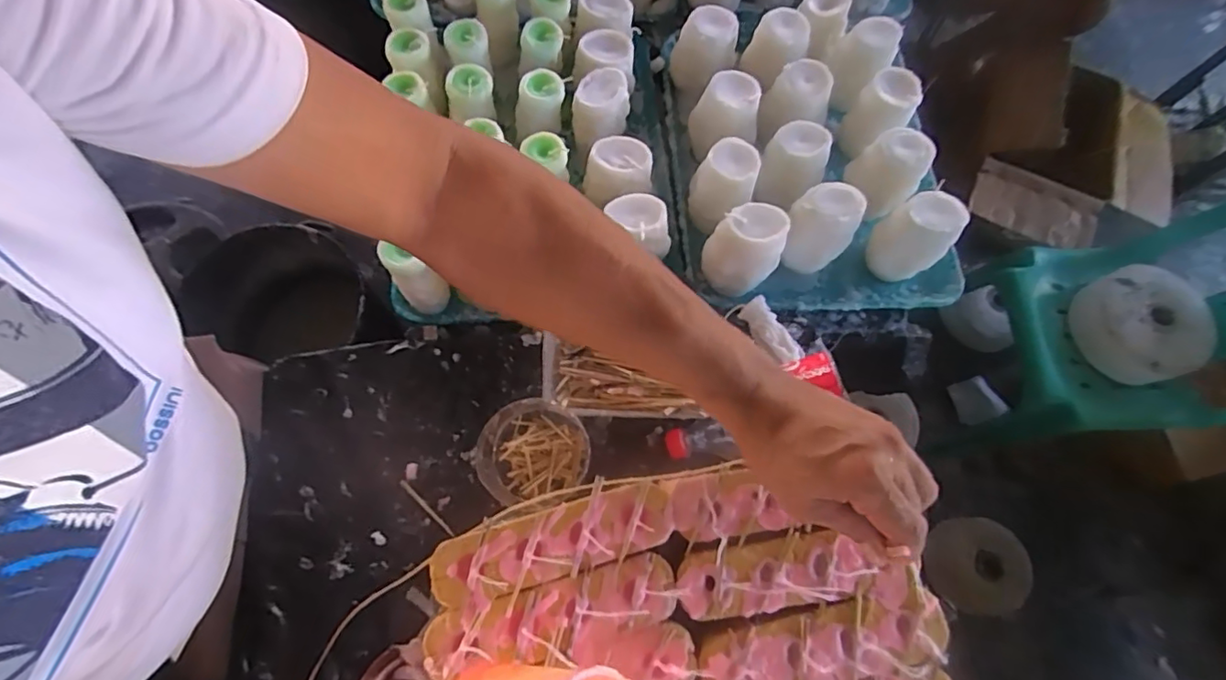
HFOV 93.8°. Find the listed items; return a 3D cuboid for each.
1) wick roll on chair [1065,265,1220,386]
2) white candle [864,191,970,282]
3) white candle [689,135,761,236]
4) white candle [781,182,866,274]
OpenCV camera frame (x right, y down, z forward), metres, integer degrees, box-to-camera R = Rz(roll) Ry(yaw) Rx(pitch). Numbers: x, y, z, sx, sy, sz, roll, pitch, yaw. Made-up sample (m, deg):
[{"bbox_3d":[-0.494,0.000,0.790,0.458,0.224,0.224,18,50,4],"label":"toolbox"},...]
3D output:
[{"bbox_3d":[0.982,-0.025,1.073,0.168,0.117,0.207,-17,72,-8],"label":"wick roll on chair"},{"bbox_3d":[0.357,-0.117,0.691,0.079,0.110,0.077,1,71,-2],"label":"white candle"},{"bbox_3d":[0.130,-0.185,0.694,0.070,0.093,0.077,1,71,-2],"label":"white candle"},{"bbox_3d":[0.244,-0.133,0.684,0.073,0.107,0.067,1,71,-2],"label":"white candle"}]

